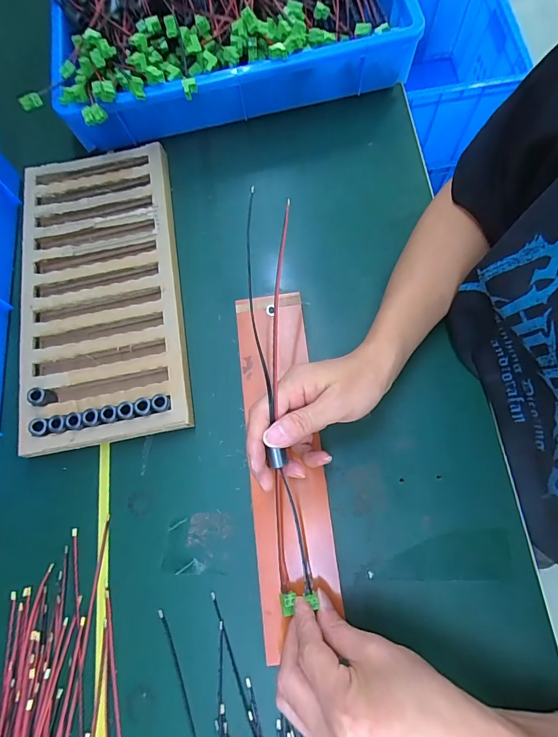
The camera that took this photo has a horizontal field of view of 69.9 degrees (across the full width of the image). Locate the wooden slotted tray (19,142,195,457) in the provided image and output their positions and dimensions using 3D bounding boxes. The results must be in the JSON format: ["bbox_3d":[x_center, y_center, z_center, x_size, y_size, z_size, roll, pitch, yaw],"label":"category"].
[{"bbox_3d":[-0.202,-0.092,0.453,0.177,0.025,0.346,-10,74,-2],"label":"wooden slotted tray"}]

